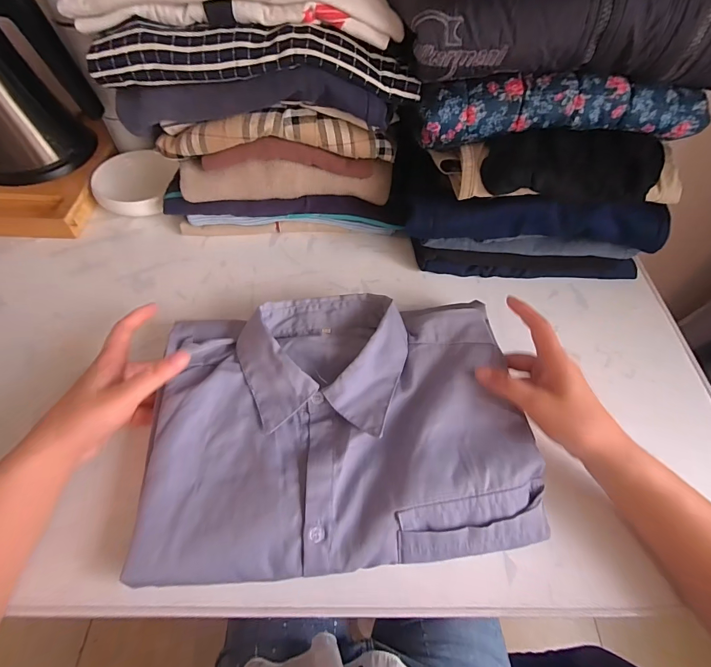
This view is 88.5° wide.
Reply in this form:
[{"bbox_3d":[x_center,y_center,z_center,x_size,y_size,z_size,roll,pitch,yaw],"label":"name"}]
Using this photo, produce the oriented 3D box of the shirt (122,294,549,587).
[{"bbox_3d":[-0.011,0.067,0.328,0.317,0.031,0.240,-3,59,-6],"label":"shirt"}]

